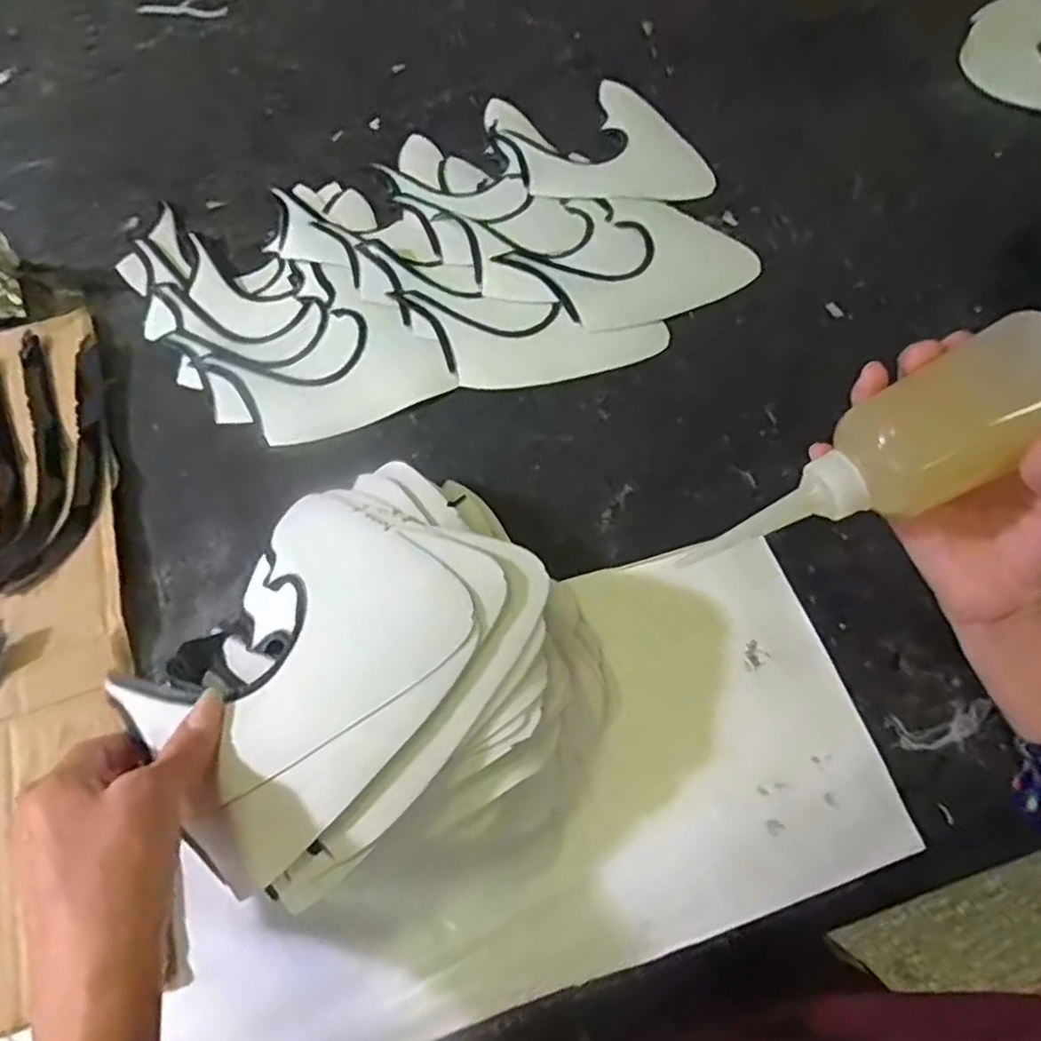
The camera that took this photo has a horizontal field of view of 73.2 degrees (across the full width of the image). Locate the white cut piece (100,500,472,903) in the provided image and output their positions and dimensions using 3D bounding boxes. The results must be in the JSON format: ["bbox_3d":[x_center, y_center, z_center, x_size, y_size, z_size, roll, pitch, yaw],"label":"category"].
[{"bbox_3d":[-0.117,0.071,0.355,0.149,0.035,0.166,36,67,22],"label":"white cut piece"}]

